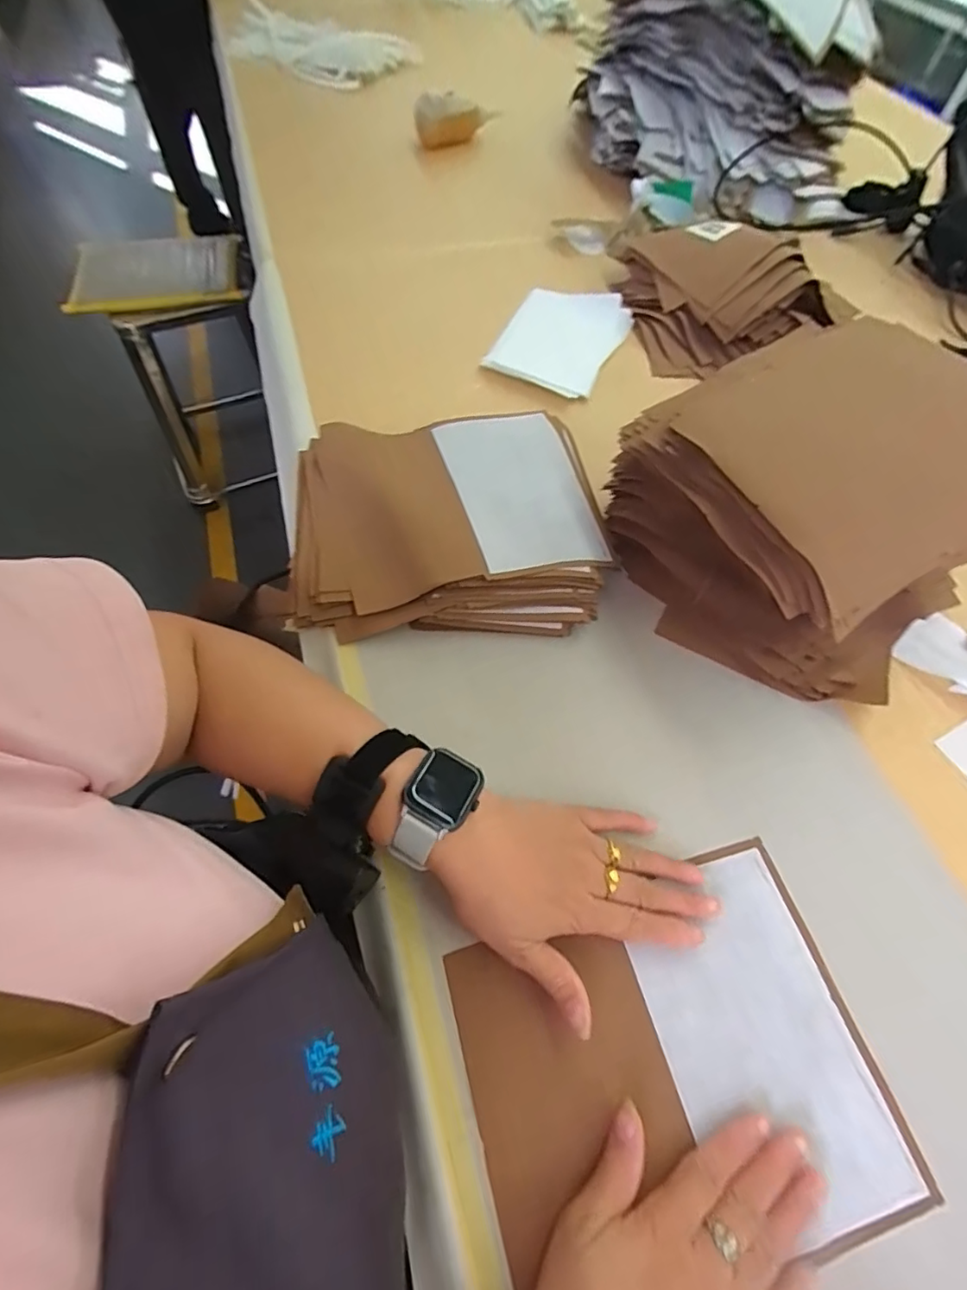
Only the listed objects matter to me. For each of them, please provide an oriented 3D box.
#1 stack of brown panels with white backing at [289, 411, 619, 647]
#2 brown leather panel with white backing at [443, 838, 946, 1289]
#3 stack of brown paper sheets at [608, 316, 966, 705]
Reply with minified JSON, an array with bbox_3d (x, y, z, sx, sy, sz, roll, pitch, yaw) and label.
[{"bbox_3d":[-0.027,-0.112,0.478,0.264,0.052,0.215,-3,61,-4],"label":"stack of brown panels with white backing"},{"bbox_3d":[0.109,0.237,0.309,0.225,0.008,0.177,-11,60,-13],"label":"brown leather panel with white backing"},{"bbox_3d":[0.271,-0.113,0.440,0.263,0.122,0.249,-26,65,-16],"label":"stack of brown paper sheets"}]

